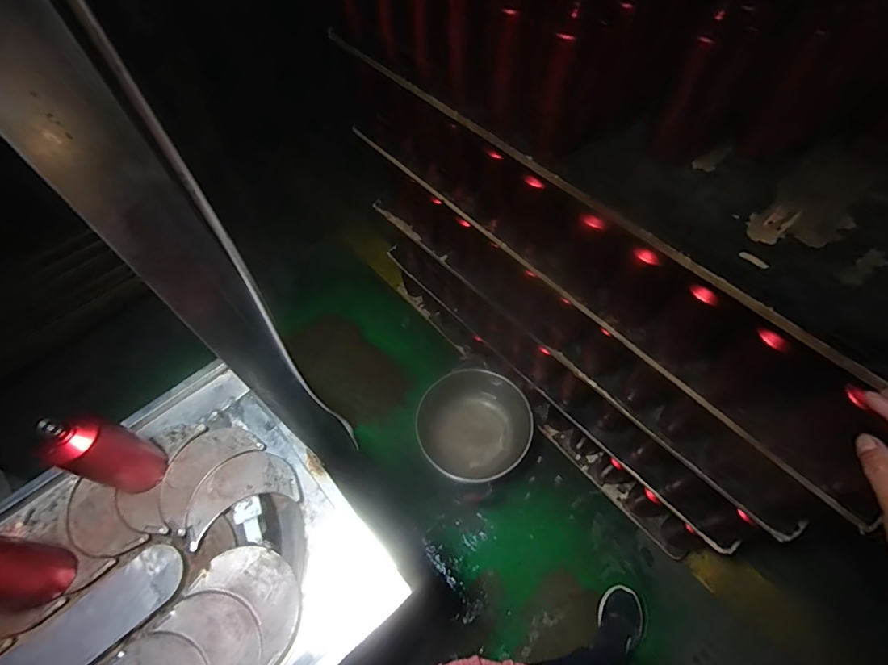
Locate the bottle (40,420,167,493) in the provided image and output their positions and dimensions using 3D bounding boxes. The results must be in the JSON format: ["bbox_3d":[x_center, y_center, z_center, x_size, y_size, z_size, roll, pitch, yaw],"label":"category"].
[{"bbox_3d":[-0.532,0.181,0.691,0.098,0.191,0.089,19,61,14],"label":"bottle"}]

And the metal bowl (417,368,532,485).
[{"bbox_3d":[0.087,0.284,1.373,0.342,0.162,0.296,36,66,22],"label":"metal bowl"}]

